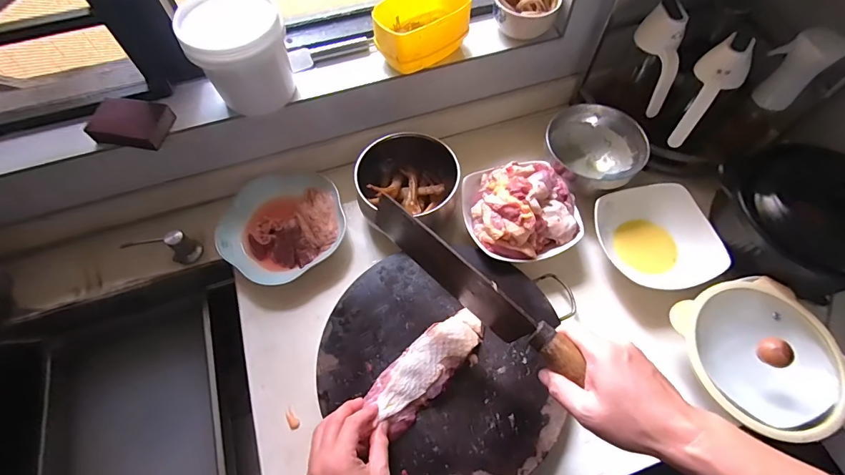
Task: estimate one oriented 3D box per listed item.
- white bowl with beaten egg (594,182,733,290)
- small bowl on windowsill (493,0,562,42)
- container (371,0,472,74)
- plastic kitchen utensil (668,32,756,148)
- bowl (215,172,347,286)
[{"bbox_3d":[0.353,0.005,0.615,0.150,0.070,0.168,-24,64,-11],"label":"white bowl with beaten egg"},{"bbox_3d":[0.164,-0.365,0.642,0.100,0.056,0.078,7,62,5],"label":"small bowl on windowsill"},{"bbox_3d":[-0.002,-0.318,0.603,0.139,0.070,0.085,-33,66,-15],"label":"container"},{"bbox_3d":[0.411,-0.205,0.583,0.062,0.155,0.025,30,34,16],"label":"plastic kitchen utensil"},{"bbox_3d":[-0.222,-0.020,0.644,0.190,0.037,0.174,-1,62,1],"label":"bowl"}]

